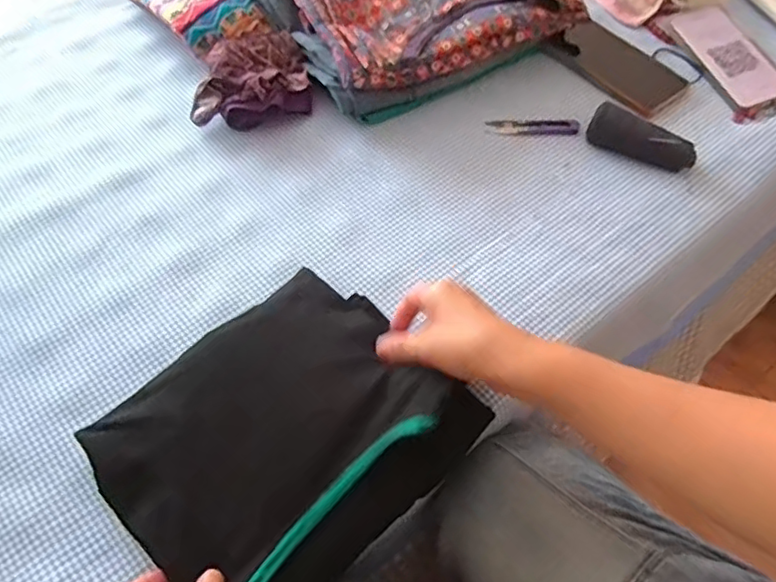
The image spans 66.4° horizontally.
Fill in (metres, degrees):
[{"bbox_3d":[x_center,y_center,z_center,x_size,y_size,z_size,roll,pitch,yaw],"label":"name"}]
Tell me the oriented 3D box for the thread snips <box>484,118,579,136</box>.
[{"bbox_3d":[0.160,-0.181,0.656,0.098,0.007,0.027,-2,55,1],"label":"thread snips"}]

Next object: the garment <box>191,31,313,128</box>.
[{"bbox_3d":[-0.159,-0.241,0.676,0.130,0.045,0.126,-1,55,2],"label":"garment"}]

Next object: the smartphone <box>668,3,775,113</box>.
[{"bbox_3d":[0.405,-0.280,0.699,0.084,0.012,0.157,-20,66,-6],"label":"smartphone"}]

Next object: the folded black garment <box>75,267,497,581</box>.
[{"bbox_3d":[-0.072,0.109,0.446,0.191,0.075,0.236,38,64,25],"label":"folded black garment"}]

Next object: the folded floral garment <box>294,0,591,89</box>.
[{"bbox_3d":[0.052,-0.332,0.698,0.303,0.108,0.194,-21,57,-12],"label":"folded floral garment"}]

